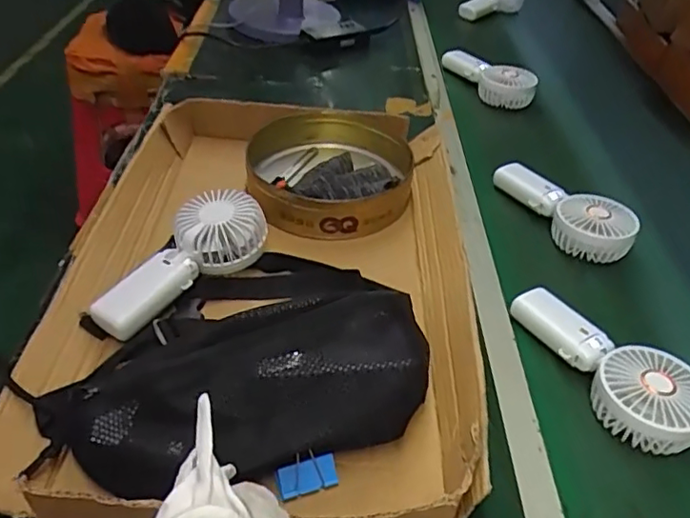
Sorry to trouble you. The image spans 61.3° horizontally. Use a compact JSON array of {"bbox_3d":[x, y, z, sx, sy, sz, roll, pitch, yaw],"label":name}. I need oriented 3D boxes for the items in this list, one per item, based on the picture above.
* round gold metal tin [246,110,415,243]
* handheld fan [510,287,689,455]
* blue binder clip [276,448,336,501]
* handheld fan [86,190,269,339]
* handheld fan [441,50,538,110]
[{"bbox_3d":[-0.014,-0.102,0.679,0.195,0.068,0.189,5,38,-4],"label":"round gold metal tin"},{"bbox_3d":[0.235,0.092,0.524,0.076,0.050,0.183,-14,43,-25],"label":"handheld fan"},{"bbox_3d":[-0.027,0.152,0.415,0.041,0.028,0.013,-8,0,-16],"label":"blue binder clip"},{"bbox_3d":[-0.149,0.005,0.533,0.067,0.048,0.174,31,58,26],"label":"handheld fan"},{"bbox_3d":[0.241,-0.313,0.985,0.068,0.045,0.178,-17,44,-28],"label":"handheld fan"}]

